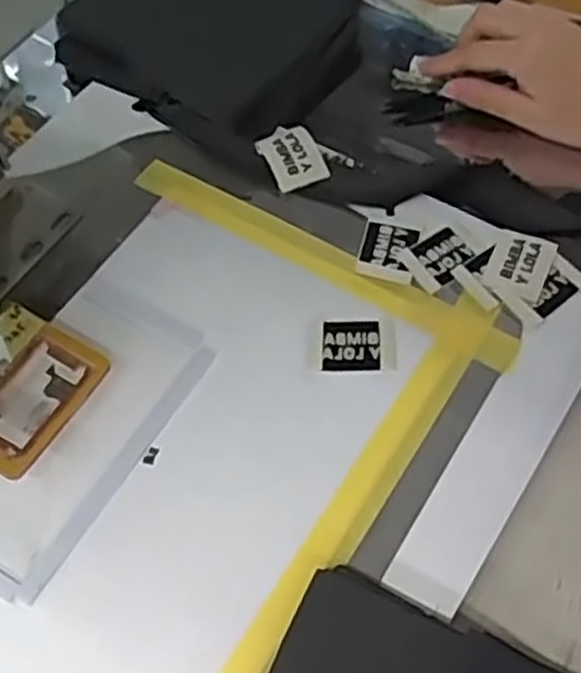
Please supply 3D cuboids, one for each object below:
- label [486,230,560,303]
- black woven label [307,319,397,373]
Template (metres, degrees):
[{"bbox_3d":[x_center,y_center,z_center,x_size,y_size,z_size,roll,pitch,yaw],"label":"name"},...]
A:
[{"bbox_3d":[0.138,-0.044,0.476,0.034,0.004,0.046,22,65,11],"label":"label"},{"bbox_3d":[0.036,0.004,0.453,0.049,0.004,0.034,1,59,4],"label":"black woven label"}]

